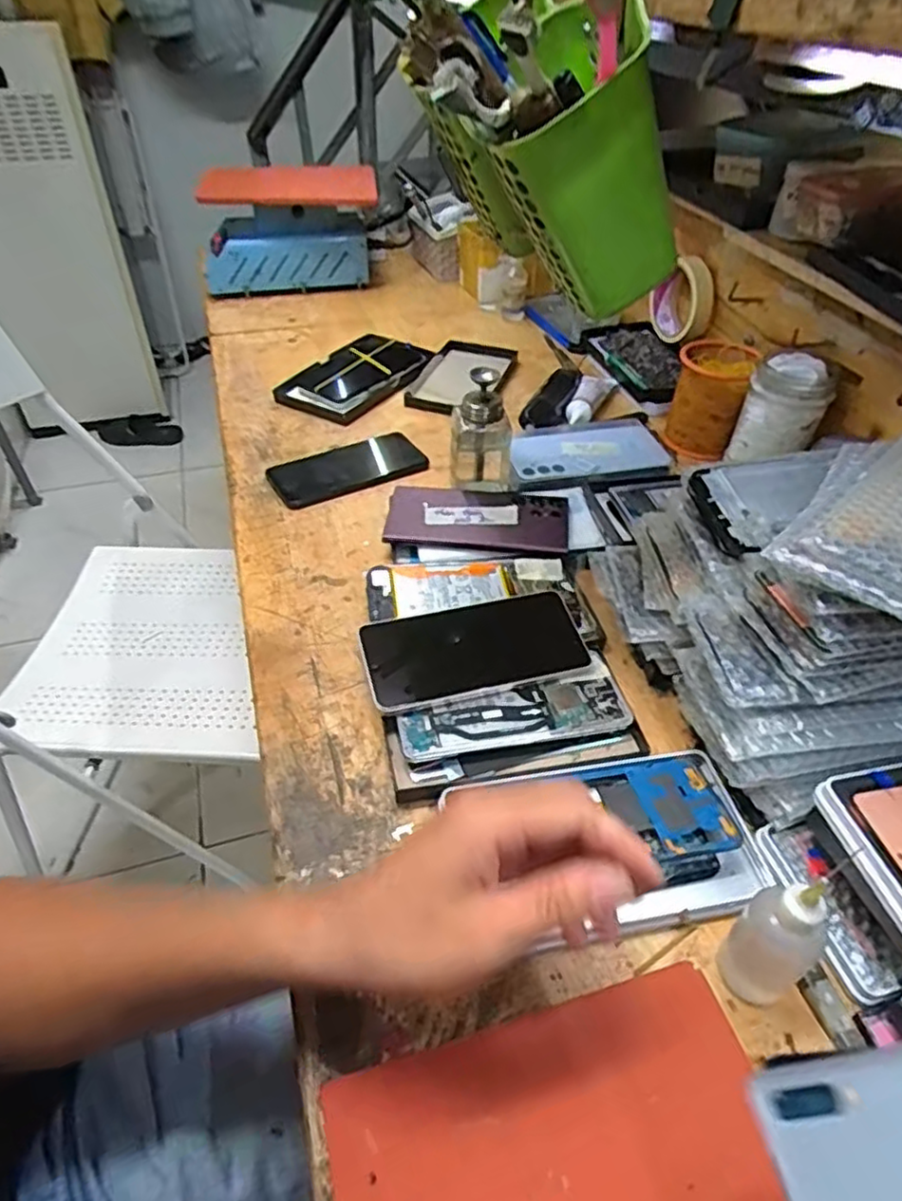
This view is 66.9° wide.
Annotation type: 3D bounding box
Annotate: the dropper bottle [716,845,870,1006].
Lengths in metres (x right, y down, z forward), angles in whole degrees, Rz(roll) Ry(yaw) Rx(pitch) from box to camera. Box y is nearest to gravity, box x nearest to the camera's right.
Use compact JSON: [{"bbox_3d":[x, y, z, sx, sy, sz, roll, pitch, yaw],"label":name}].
[{"bbox_3d":[0.159,0.157,0.325,0.034,0.100,0.034,-25,49,-25],"label":"dropper bottle"}]

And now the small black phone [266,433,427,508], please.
[{"bbox_3d":[-0.109,-0.145,0.726,0.164,0.011,0.087,-24,49,-23],"label":"small black phone"}]

